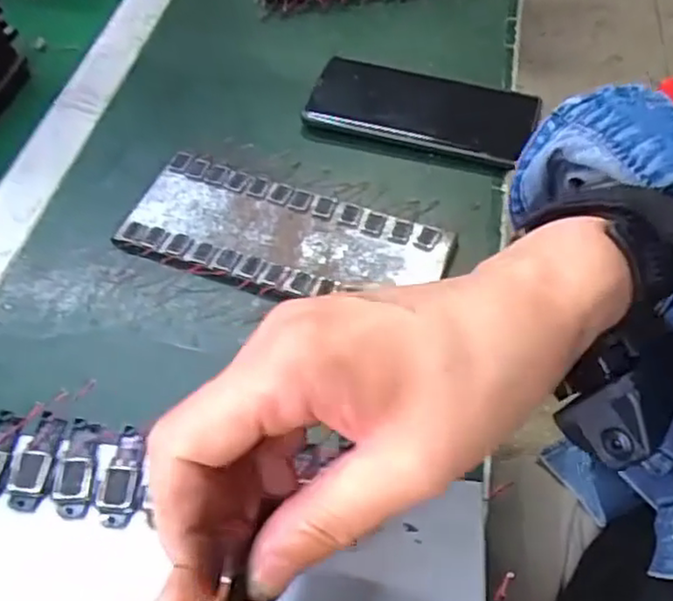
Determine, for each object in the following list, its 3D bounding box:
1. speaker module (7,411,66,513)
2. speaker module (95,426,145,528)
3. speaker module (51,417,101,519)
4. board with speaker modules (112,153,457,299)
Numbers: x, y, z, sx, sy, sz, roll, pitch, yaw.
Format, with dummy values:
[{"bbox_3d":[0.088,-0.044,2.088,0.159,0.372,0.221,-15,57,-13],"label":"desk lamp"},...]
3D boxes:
[{"bbox_3d":[-0.120,0.064,0.270,0.015,0.006,0.039,0,54,2],"label":"speaker module"},{"bbox_3d":[-0.085,0.069,0.266,0.015,0.004,0.039,1,54,3],"label":"speaker module"},{"bbox_3d":[-0.103,0.066,0.267,0.015,0.005,0.039,-4,54,-1],"label":"speaker module"},{"bbox_3d":[-0.035,-0.040,0.421,0.199,0.012,0.082,17,56,14],"label":"board with speaker modules"}]

